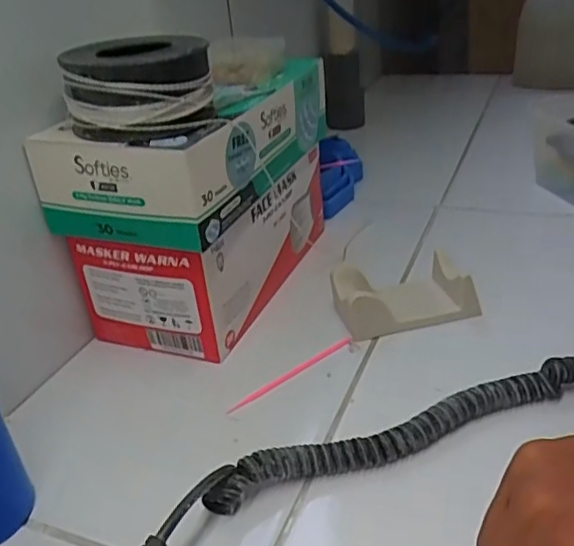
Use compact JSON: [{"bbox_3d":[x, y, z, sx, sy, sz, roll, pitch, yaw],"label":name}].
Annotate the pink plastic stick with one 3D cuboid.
[{"bbox_3d":[0.003,0.062,0.382,0.094,0.005,0.005,-25,35,-31],"label":"pink plastic stick"}]

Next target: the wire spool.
[{"bbox_3d":[-0.082,-0.103,0.348,0.081,0.048,0.077,-14,31,-14],"label":"wire spool"}]

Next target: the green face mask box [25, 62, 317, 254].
[{"bbox_3d":[-0.052,-0.093,0.428,0.108,0.064,0.213,11,34,27],"label":"green face mask box"}]

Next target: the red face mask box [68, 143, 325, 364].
[{"bbox_3d":[-0.051,-0.031,0.473,0.115,0.087,0.205,7,32,21],"label":"red face mask box"}]

